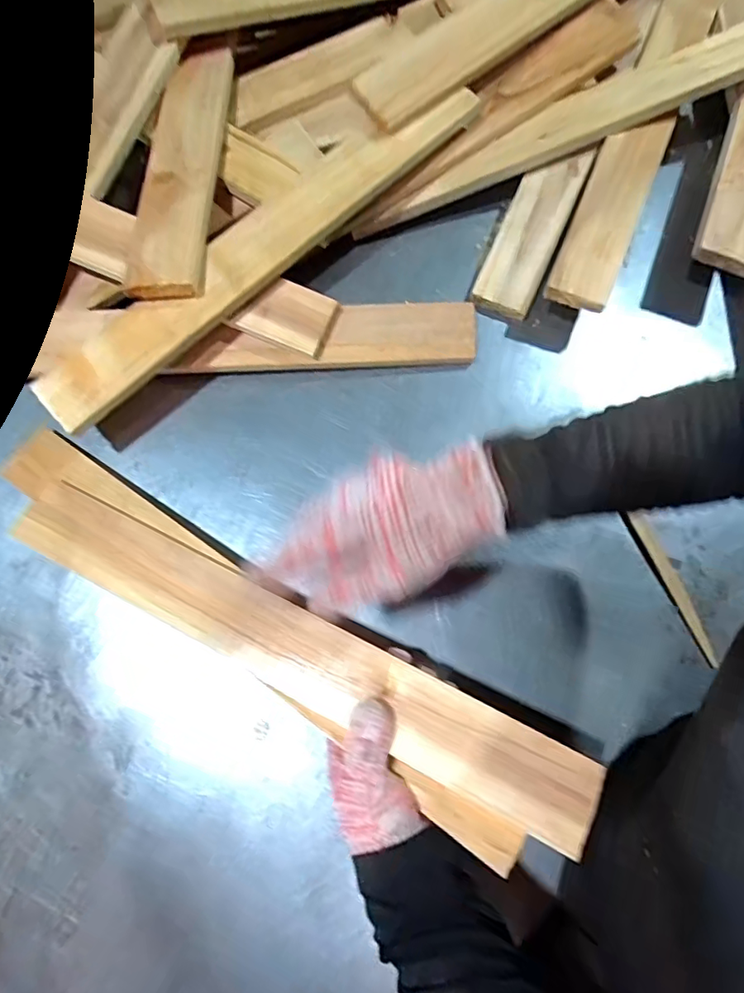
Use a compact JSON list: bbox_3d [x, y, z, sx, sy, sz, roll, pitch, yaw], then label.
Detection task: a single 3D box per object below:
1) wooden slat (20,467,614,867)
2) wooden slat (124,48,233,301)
[{"bbox_3d":[-0.073,0.105,0.405,0.478,0.012,0.059,24,76,14],"label":"wooden slat"},{"bbox_3d":[-0.181,-0.317,0.518,0.066,0.023,0.298,4,70,-10],"label":"wooden slat"}]

